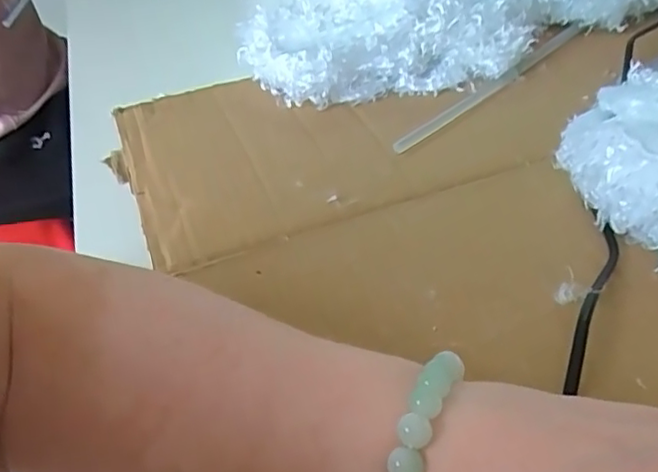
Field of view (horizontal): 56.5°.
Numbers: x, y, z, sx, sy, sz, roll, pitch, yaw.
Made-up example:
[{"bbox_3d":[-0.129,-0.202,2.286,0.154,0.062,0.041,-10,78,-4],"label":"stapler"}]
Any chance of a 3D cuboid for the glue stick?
[{"bbox_3d":[0.118,-0.110,0.440,0.013,0.009,0.216,31,53,34],"label":"glue stick"}]

